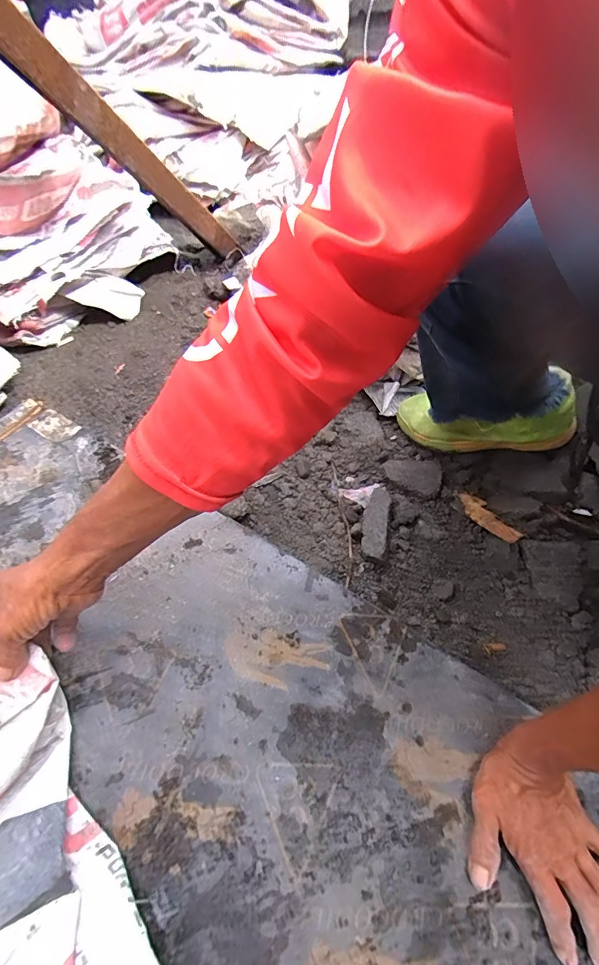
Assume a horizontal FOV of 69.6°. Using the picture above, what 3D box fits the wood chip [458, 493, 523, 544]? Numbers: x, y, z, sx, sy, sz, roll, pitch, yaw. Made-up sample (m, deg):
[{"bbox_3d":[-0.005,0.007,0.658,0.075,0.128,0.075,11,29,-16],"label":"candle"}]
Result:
[{"bbox_3d":[0.270,0.050,0.625,0.032,0.007,0.105,-37,47,2],"label":"wood chip"}]

